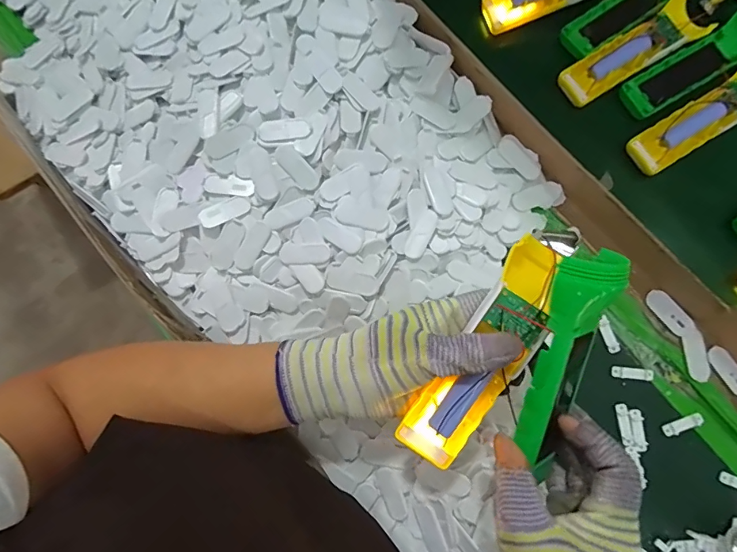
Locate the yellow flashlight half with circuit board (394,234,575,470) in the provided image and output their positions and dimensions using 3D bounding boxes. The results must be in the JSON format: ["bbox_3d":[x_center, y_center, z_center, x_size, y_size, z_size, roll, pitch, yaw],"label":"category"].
[{"bbox_3d":[0.078,0.051,0.282,0.045,0.024,0.164,31,98,5],"label":"yellow flashlight half with circuit board"}]

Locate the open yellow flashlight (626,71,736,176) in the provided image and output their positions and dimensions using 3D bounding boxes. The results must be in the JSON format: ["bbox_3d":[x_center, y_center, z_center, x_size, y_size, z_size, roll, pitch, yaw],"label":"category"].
[{"bbox_3d":[0.361,-0.172,0.444,0.202,0.027,0.049,-33,81,-7],"label":"open yellow flashlight"}]

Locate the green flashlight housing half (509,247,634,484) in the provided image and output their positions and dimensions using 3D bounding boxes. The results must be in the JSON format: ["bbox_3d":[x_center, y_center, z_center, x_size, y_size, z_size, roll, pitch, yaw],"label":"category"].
[{"bbox_3d":[0.115,0.062,0.261,0.036,0.022,0.159,6,112,1],"label":"green flashlight housing half"}]

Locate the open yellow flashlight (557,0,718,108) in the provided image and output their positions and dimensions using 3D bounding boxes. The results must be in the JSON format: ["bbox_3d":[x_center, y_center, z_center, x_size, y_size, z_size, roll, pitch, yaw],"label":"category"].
[{"bbox_3d":[0.278,-0.234,0.456,0.154,0.024,0.047,-32,81,-6],"label":"open yellow flashlight"}]

